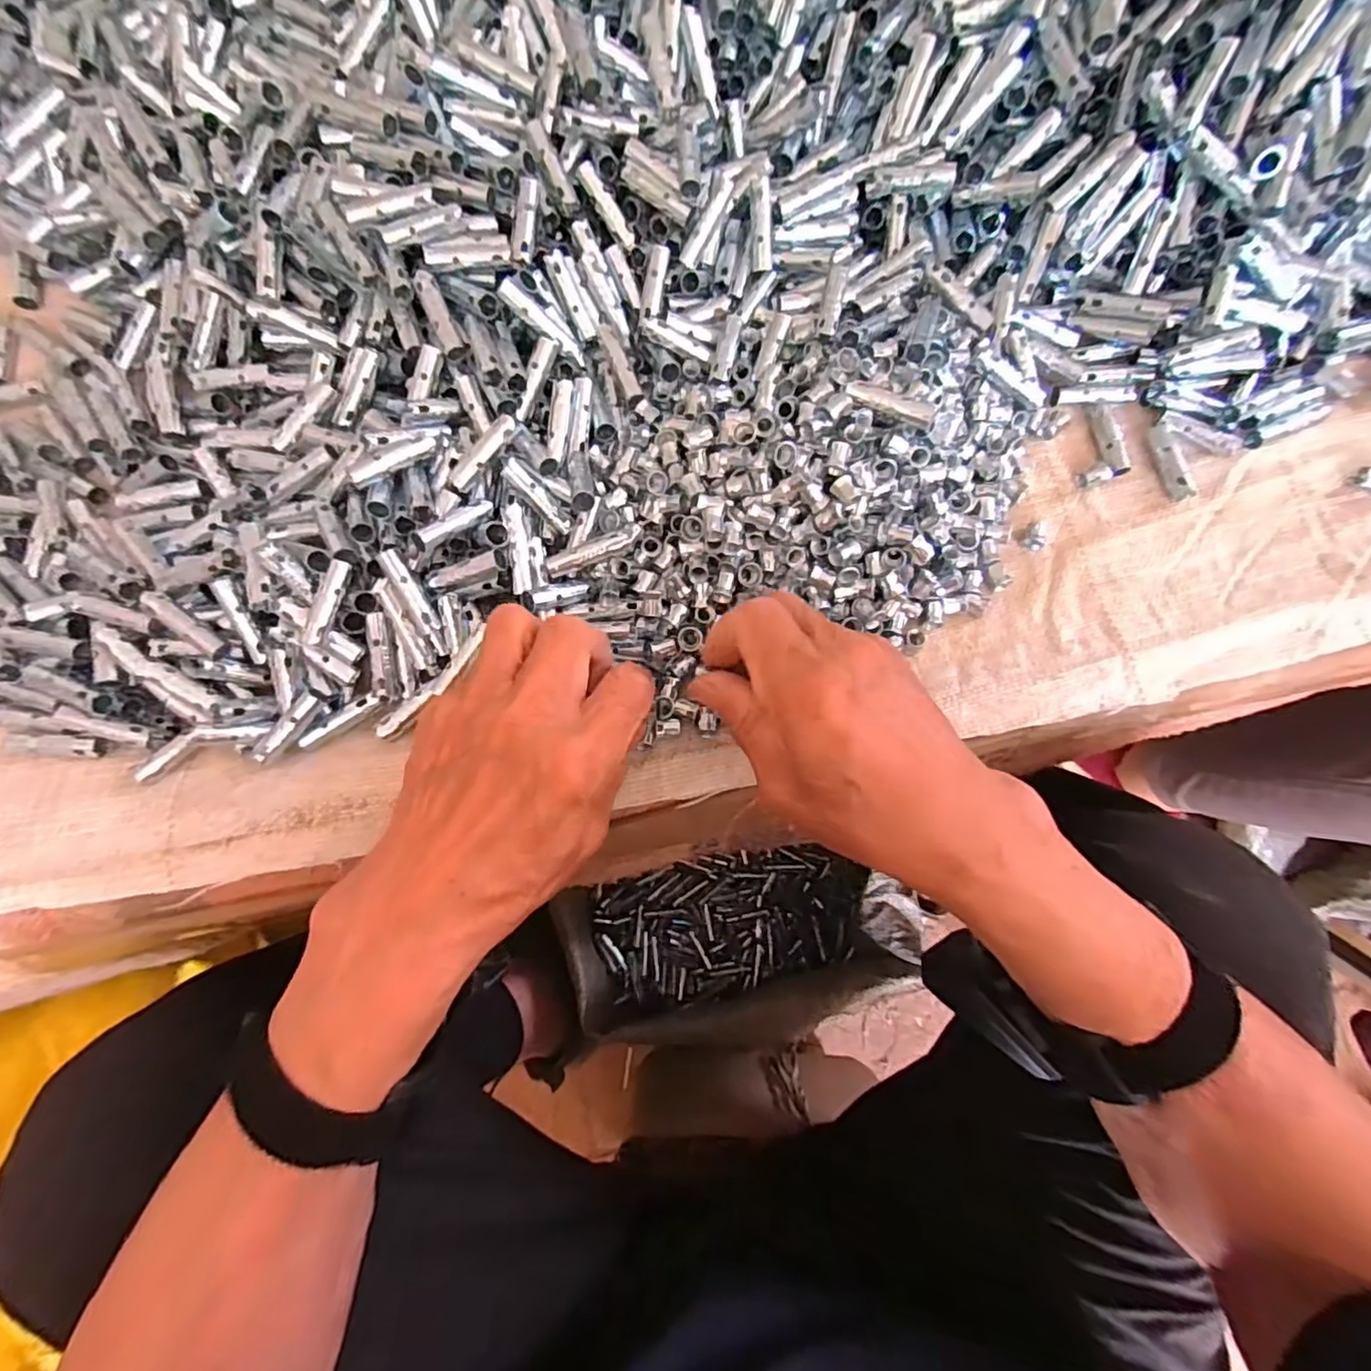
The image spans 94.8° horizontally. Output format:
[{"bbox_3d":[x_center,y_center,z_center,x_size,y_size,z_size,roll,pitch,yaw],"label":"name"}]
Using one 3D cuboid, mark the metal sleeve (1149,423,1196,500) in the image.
[{"bbox_3d":[0.256,-0.119,0.333,0.011,0.007,0.043,-12,80,-2],"label":"metal sleeve"}]

